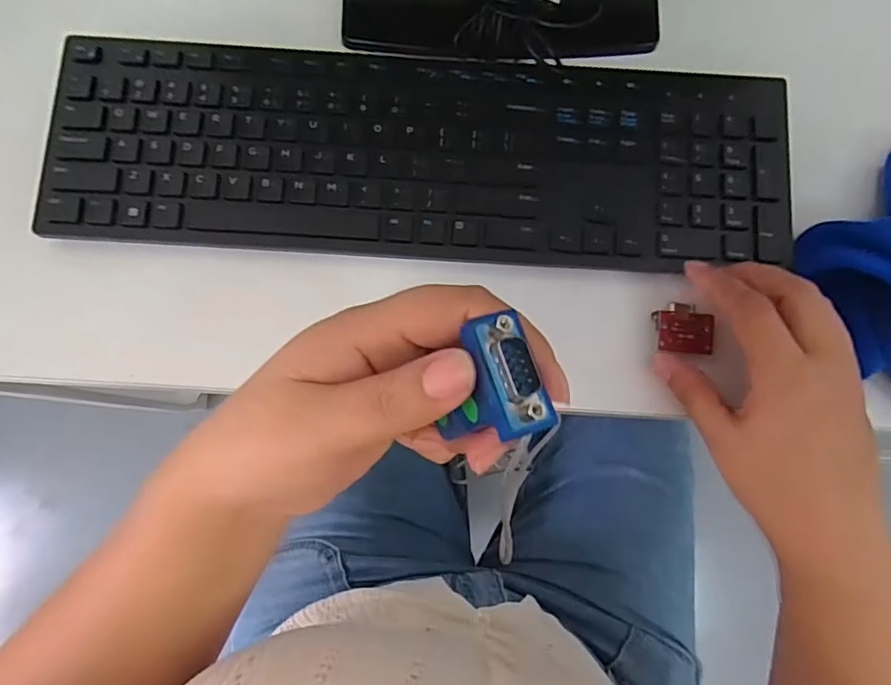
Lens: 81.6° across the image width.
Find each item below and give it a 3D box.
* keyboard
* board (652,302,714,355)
[{"bbox_3d":[-0.012,-0.111,0.305,0.426,0.019,0.124,3,82,1],"label":"keyboard"},{"bbox_3d":[0.136,-0.009,0.297,0.033,0.008,0.030,3,82,1],"label":"board"}]

